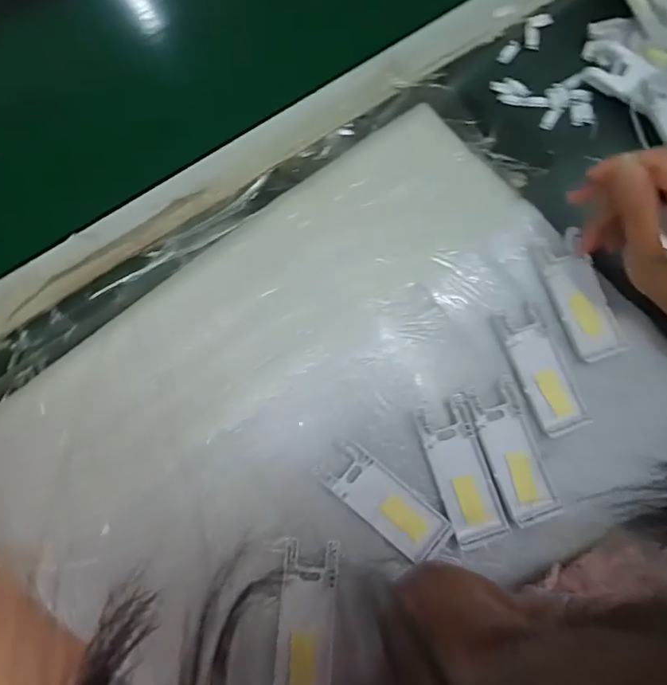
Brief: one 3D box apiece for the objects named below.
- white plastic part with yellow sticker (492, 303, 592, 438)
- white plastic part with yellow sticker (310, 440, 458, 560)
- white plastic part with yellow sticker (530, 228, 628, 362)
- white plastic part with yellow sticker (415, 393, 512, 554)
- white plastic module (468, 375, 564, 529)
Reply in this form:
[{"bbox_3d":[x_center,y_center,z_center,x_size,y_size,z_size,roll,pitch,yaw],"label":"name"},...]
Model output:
[{"bbox_3d":[0.163,0.021,0.367,0.042,0.012,0.100,-21,80,-4],"label":"white plastic part with yellow sticker"},{"bbox_3d":[0.038,0.118,0.346,0.100,0.005,0.038,39,82,6],"label":"white plastic part with yellow sticker"},{"bbox_3d":[0.199,-0.038,0.374,0.042,0.009,0.101,-18,80,-4],"label":"white plastic part with yellow sticker"},{"bbox_3d":[0.095,0.095,0.347,0.040,0.009,0.102,-17,80,-4],"label":"white plastic part with yellow sticker"},{"bbox_3d":[0.135,0.081,0.350,0.040,0.010,0.101,-17,80,-4],"label":"white plastic module"}]

